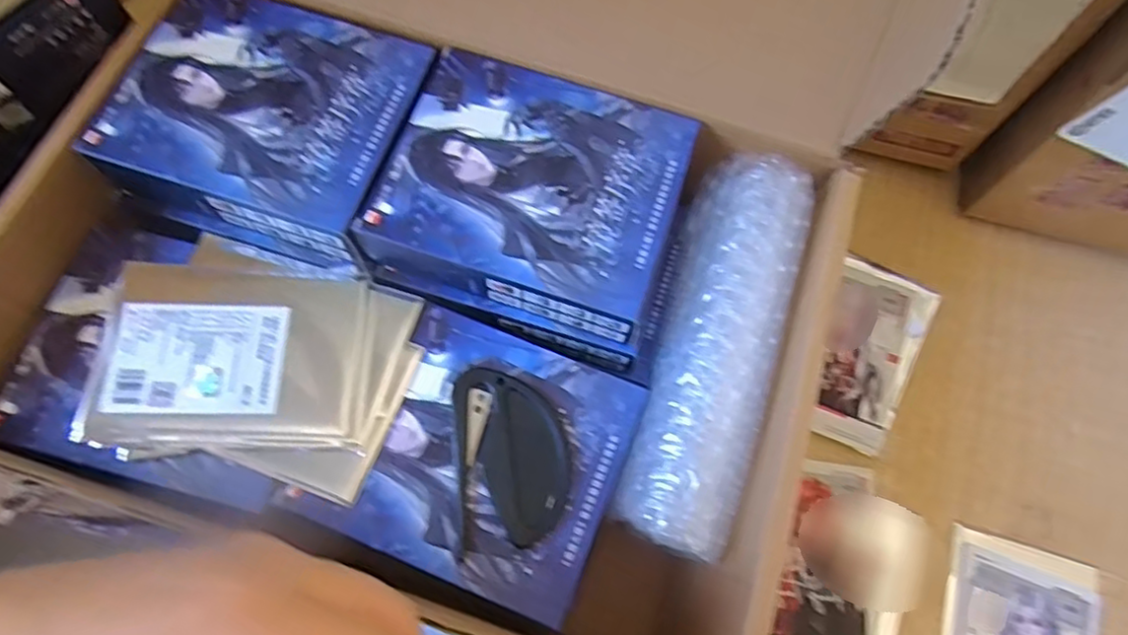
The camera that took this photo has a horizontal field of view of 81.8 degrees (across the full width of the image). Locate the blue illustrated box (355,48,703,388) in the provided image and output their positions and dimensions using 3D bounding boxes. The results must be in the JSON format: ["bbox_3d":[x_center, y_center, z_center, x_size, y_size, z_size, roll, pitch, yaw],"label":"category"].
[{"bbox_3d":[-0.010,-0.048,0.292,0.129,0.045,0.104,18,69,4],"label":"blue illustrated box"}]

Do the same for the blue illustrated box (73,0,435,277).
[{"bbox_3d":[-0.131,-0.086,0.294,0.118,0.037,0.106,17,69,4],"label":"blue illustrated box"}]

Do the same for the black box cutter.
[{"bbox_3d":[-0.021,0.054,0.262,0.043,0.006,0.070,-4,69,-4],"label":"black box cutter"}]

